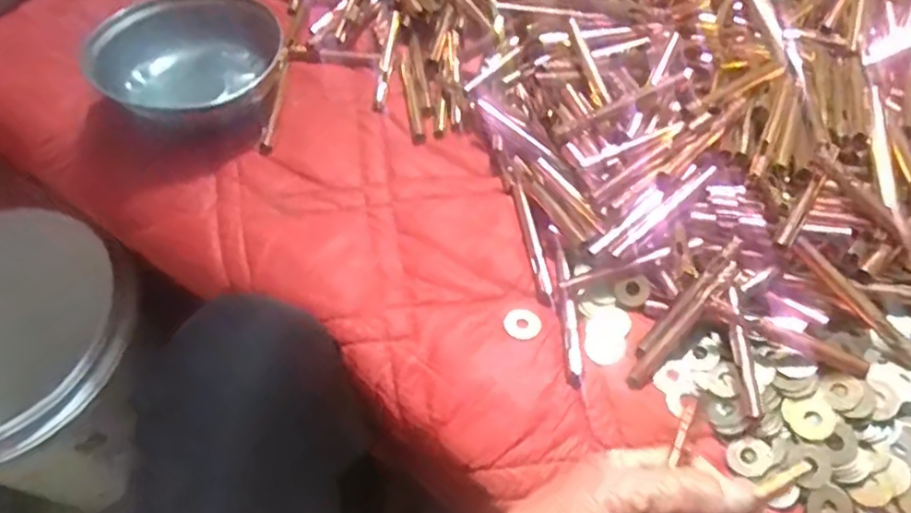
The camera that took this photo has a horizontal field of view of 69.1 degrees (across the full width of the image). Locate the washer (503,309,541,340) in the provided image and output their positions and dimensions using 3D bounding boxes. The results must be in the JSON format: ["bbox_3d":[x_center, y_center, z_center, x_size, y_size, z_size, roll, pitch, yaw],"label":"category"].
[{"bbox_3d":[0.041,0.041,0.405,0.022,0.004,0.020,-2,57,3],"label":"washer"}]

